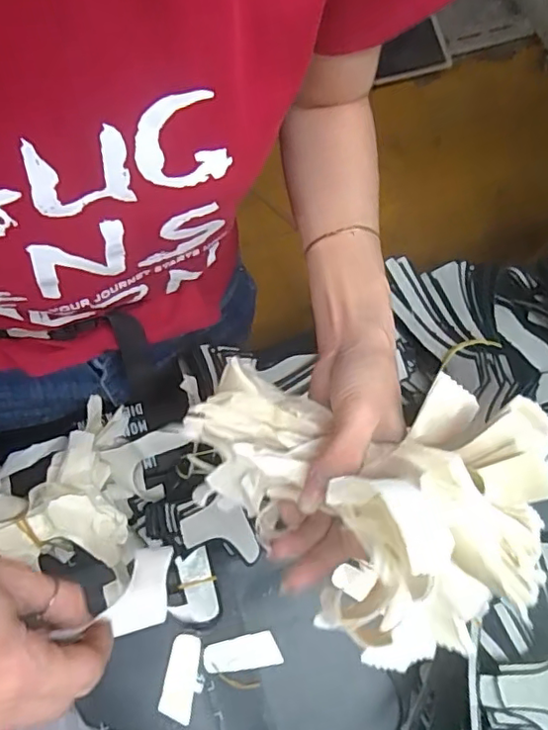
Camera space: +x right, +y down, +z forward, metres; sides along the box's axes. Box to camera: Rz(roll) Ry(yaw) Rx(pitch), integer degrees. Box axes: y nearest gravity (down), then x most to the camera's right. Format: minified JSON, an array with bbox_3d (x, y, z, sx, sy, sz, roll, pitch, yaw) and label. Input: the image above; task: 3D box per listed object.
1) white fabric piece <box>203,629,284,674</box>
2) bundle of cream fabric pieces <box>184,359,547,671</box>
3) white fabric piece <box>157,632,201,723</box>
[{"bbox_3d":[-0.029,0.263,0.527,0.068,0.004,0.029,-9,71,-6],"label":"white fabric piece"},{"bbox_3d":[0.034,0.064,0.285,0.162,0.094,0.127,9,70,1],"label":"bundle of cream fabric pieces"},{"bbox_3d":[-0.083,0.280,0.518,0.029,0.004,0.069,10,70,1],"label":"white fabric piece"}]

